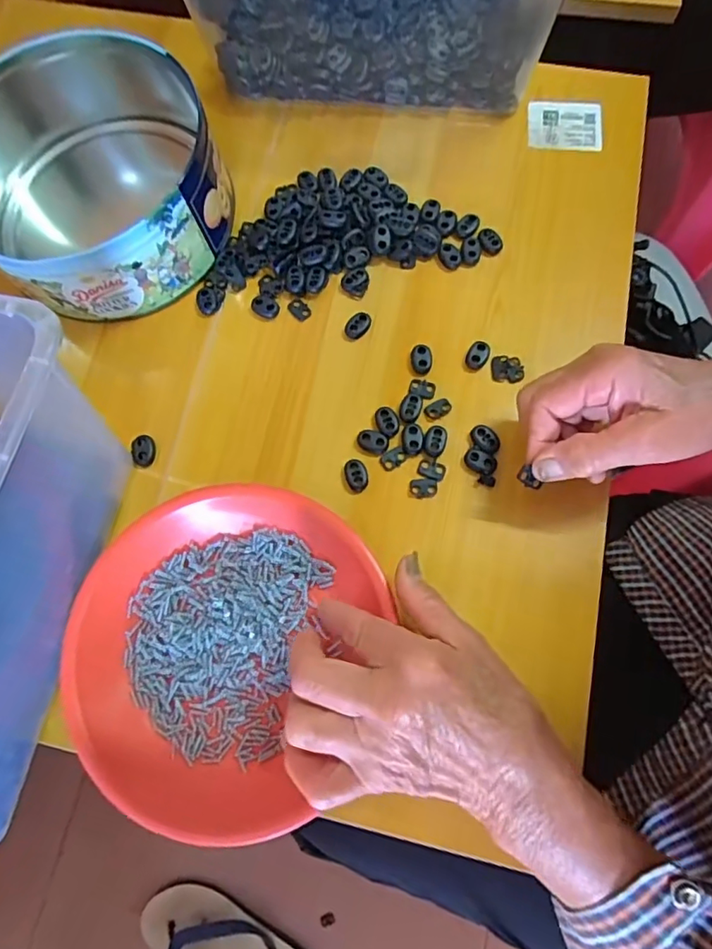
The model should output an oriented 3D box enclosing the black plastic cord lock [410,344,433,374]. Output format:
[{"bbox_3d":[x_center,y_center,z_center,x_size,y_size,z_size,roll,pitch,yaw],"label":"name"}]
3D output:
[{"bbox_3d":[0.047,-0.083,0.380,0.015,0.005,0.021,-5,74,1],"label":"black plastic cord lock"}]

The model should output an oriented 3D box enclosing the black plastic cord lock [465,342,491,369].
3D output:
[{"bbox_3d":[0.088,-0.086,0.379,0.014,0.005,0.021,25,77,8],"label":"black plastic cord lock"}]

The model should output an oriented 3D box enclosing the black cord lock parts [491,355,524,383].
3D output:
[{"bbox_3d":[0.108,-0.075,0.377,0.022,0.006,0.018,6,75,4],"label":"black cord lock parts"}]

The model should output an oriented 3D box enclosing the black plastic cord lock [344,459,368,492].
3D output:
[{"bbox_3d":[0.000,0.000,0.359,0.015,0.005,0.021,-18,74,-3],"label":"black plastic cord lock"}]

